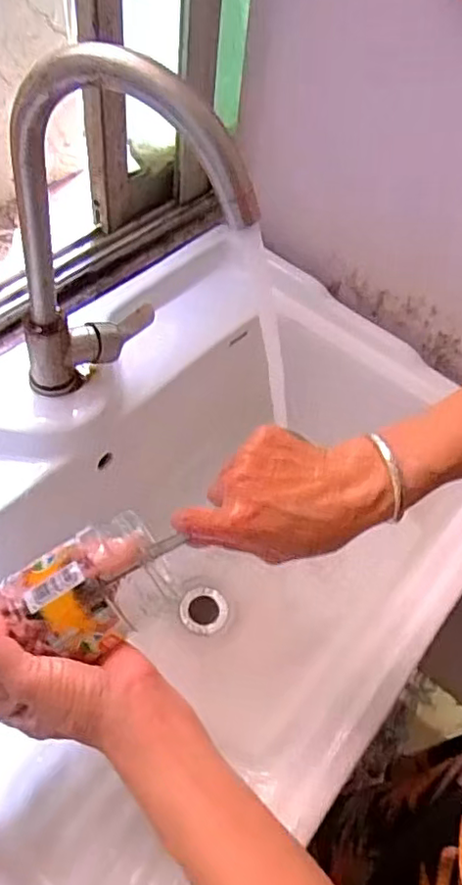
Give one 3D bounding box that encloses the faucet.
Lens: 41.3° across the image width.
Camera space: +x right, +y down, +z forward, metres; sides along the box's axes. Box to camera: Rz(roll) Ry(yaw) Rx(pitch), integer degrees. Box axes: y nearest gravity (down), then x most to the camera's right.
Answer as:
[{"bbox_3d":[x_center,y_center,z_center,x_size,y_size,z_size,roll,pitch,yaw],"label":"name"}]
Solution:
[{"bbox_3d":[-0.080,-0.142,0.497,0.208,0.329,0.075,18,55,7],"label":"faucet"}]

